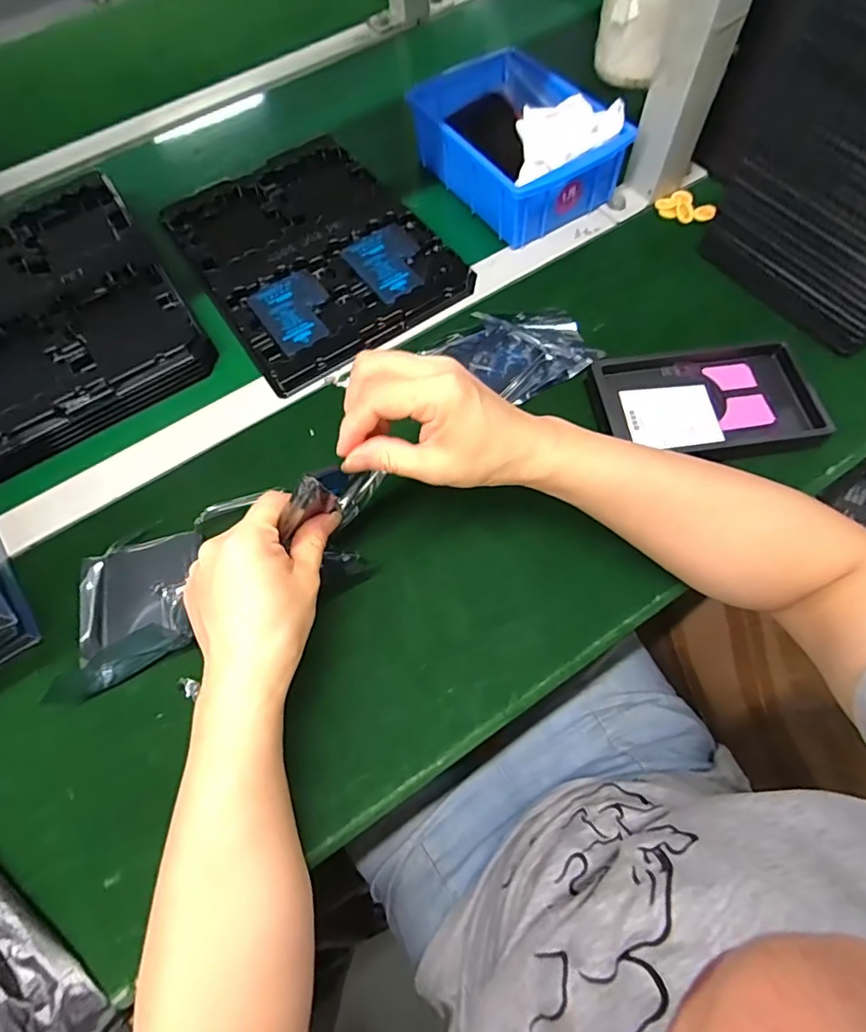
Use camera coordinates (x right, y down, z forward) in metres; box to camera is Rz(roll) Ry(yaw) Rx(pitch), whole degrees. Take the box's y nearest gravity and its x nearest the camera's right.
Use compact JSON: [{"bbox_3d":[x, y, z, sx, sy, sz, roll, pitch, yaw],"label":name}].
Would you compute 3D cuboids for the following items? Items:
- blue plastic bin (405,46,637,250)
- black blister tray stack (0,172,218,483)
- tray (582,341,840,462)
[{"bbox_3d":[0.075,-0.380,0.513,0.140,0.056,0.211,-32,68,-11],"label":"blue plastic bin"},{"bbox_3d":[-0.353,-0.191,0.476,0.218,0.035,0.317,-30,68,-9],"label":"black blister tray stack"},{"bbox_3d":[0.209,-0.086,0.403,0.160,0.029,0.100,-10,66,-1],"label":"tray"}]

